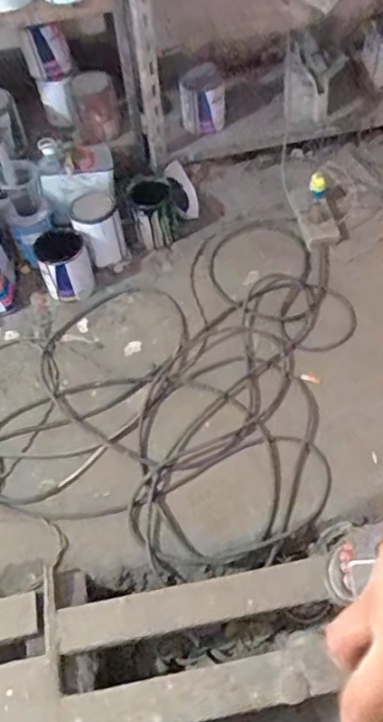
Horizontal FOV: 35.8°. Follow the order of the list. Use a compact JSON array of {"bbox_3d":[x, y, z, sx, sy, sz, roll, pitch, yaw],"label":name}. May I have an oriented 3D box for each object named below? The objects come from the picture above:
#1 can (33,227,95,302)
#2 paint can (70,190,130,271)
[{"bbox_3d":[-0.283,-0.220,1.317,0.105,0.124,0.113,-2,55,2],"label":"can"},{"bbox_3d":[-0.211,-0.298,1.366,0.102,0.144,0.099,-2,55,2],"label":"paint can"}]

